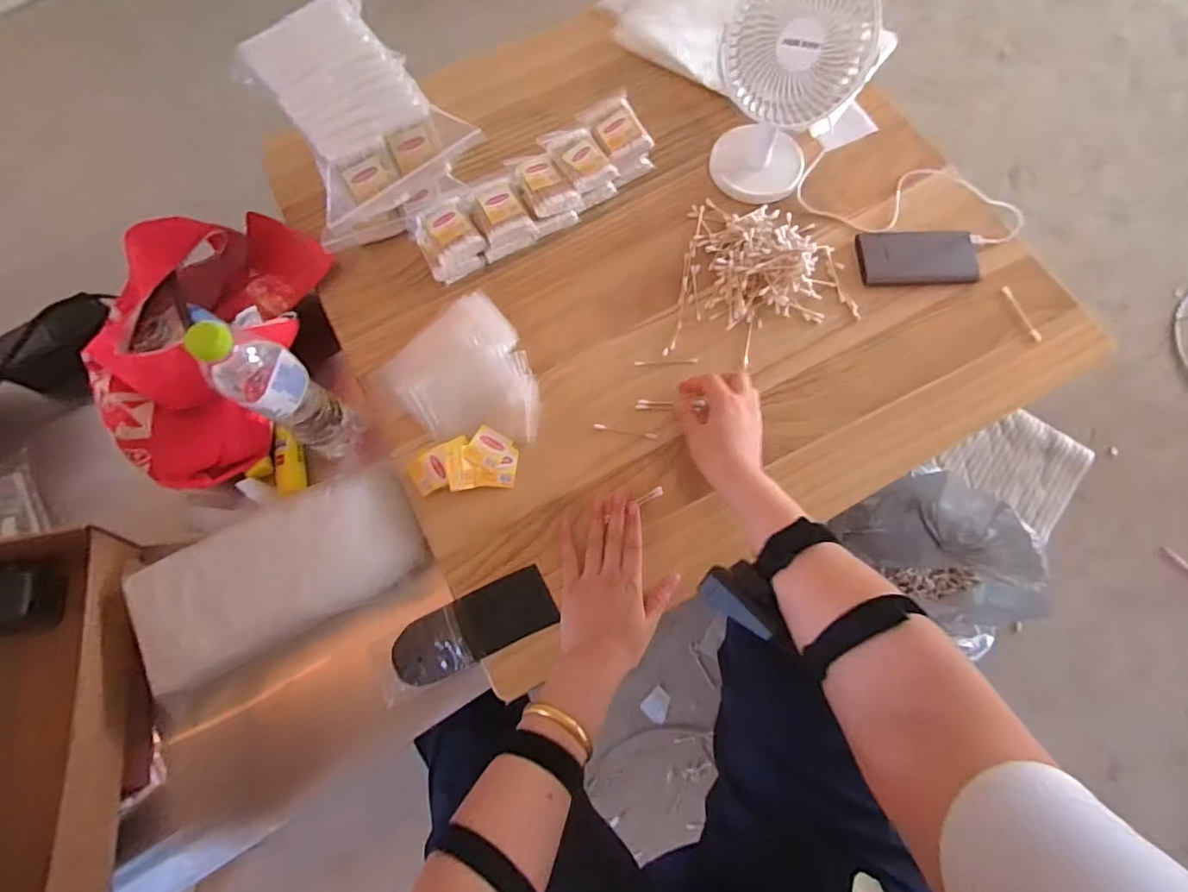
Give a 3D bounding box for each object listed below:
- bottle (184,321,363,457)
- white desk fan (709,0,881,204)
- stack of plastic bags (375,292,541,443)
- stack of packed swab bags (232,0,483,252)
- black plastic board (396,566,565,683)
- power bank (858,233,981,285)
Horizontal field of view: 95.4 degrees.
[{"bbox_3d":[-0.309,-0.053,0.538,0.060,0.220,0.068,33,75,9],"label":"bottle"},{"bbox_3d":[0.204,-0.380,0.583,0.143,0.219,0.103,23,75,8],"label":"white desk fan"},{"bbox_3d":[-0.128,-0.069,0.588,0.141,0.013,0.159,-43,88,-8],"label":"stack of plastic bags"},{"bbox_3d":[-0.258,-0.354,0.593,0.172,0.156,0.195,-34,75,-9],"label":"stack of packed swab bags"},{"bbox_3d":[-0.119,0.178,0.530,0.161,0.009,0.061,-24,74,-6],"label":"black plastic board"},{"bbox_3d":[0.379,-0.222,0.633,0.130,0.012,0.069,0,73,2],"label":"power bank"}]

